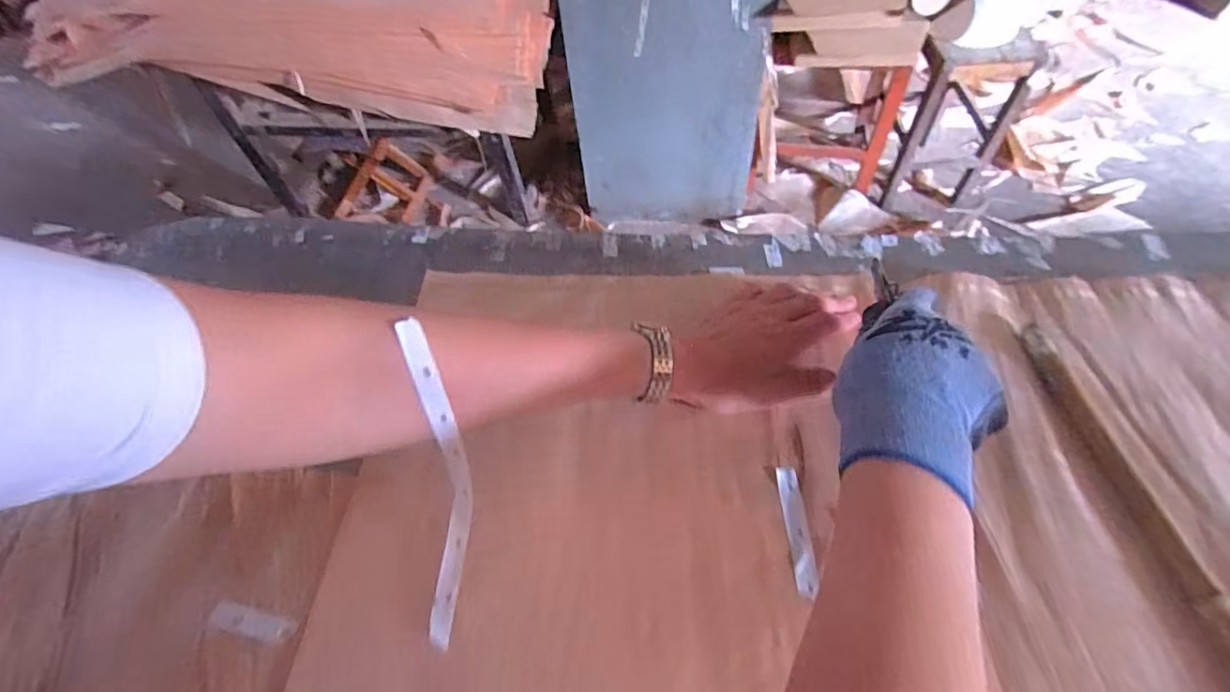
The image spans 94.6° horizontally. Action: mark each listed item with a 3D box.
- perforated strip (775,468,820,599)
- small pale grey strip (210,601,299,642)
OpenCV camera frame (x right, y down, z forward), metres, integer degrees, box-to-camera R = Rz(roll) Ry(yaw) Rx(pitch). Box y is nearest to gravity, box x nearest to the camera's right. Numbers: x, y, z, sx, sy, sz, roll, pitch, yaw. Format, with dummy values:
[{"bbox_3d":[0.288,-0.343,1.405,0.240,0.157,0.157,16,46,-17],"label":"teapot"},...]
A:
[{"bbox_3d":[0.118,0.118,0.368,0.015,0.009,0.082,-2,56,3],"label":"perforated strip"},{"bbox_3d":[-0.229,0.174,0.358,0.055,0.005,0.017,10,34,3],"label":"small pale grey strip"}]

